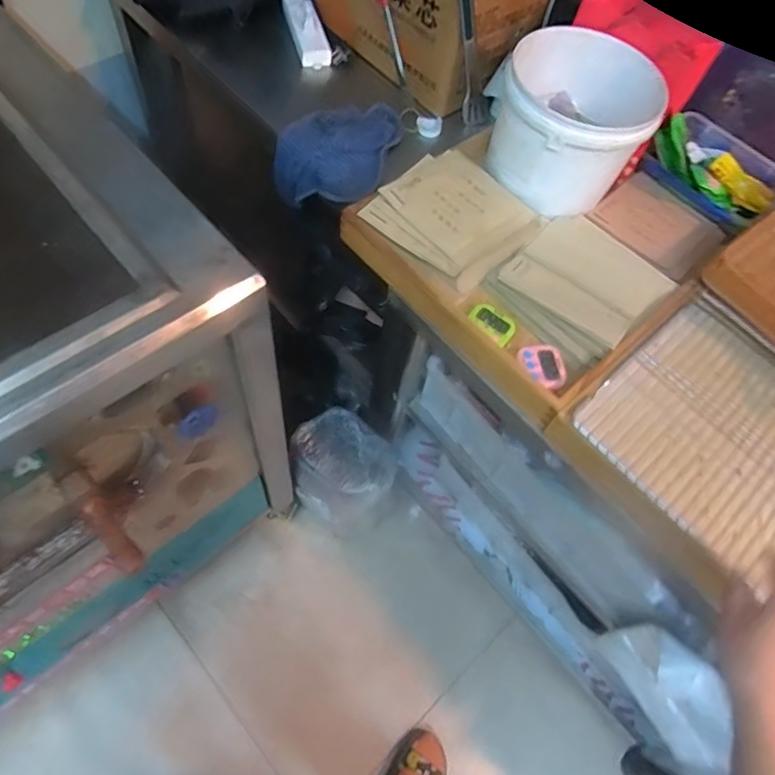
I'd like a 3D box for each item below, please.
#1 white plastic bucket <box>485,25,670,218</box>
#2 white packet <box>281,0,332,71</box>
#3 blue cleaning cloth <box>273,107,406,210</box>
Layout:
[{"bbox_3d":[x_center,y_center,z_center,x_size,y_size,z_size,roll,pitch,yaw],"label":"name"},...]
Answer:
[{"bbox_3d":[0.267,-0.383,0.829,0.206,0.158,0.211,2,60,-3],"label":"white plastic bucket"},{"bbox_3d":[-0.157,-0.670,1.063,0.062,0.049,0.193,-13,62,-12],"label":"white packet"},{"bbox_3d":[-0.070,-0.391,0.971,0.185,0.089,0.206,32,62,13],"label":"blue cleaning cloth"}]

